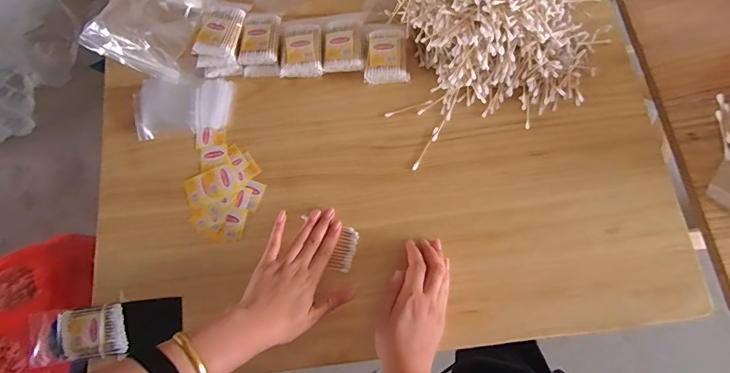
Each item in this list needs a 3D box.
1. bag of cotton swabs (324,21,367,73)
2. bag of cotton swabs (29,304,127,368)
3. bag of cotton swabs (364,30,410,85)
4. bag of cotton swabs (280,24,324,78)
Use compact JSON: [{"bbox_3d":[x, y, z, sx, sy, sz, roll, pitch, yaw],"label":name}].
[{"bbox_3d":[-0.030,-0.198,0.607,0.057,0.032,0.076,-2,72,1],"label":"bag of cotton swabs"},{"bbox_3d":[-0.365,0.187,0.524,0.120,0.015,0.061,-8,74,0],"label":"bag of cotton swabs"},{"bbox_3d":[0.032,-0.184,0.600,0.060,0.040,0.076,1,72,2],"label":"bag of cotton swabs"},{"bbox_3d":[-0.091,-0.195,0.606,0.059,0.030,0.077,-2,72,1],"label":"bag of cotton swabs"}]

